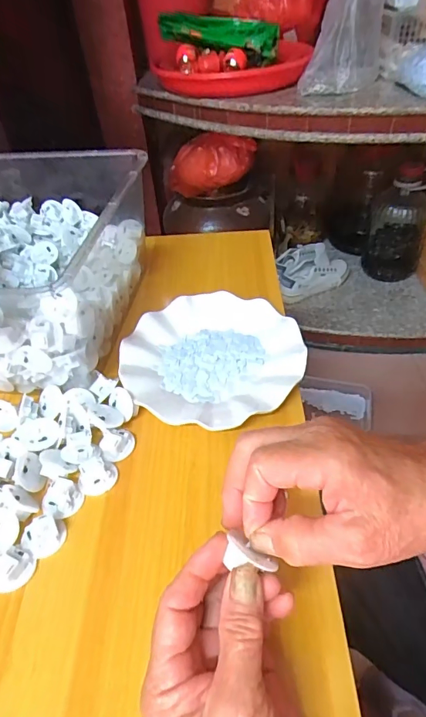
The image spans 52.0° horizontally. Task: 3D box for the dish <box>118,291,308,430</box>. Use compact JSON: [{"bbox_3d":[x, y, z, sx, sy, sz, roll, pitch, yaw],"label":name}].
[{"bbox_3d":[-0.001,-0.003,0.447,0.177,0.020,0.177,-3,44,3],"label":"dish"}]

